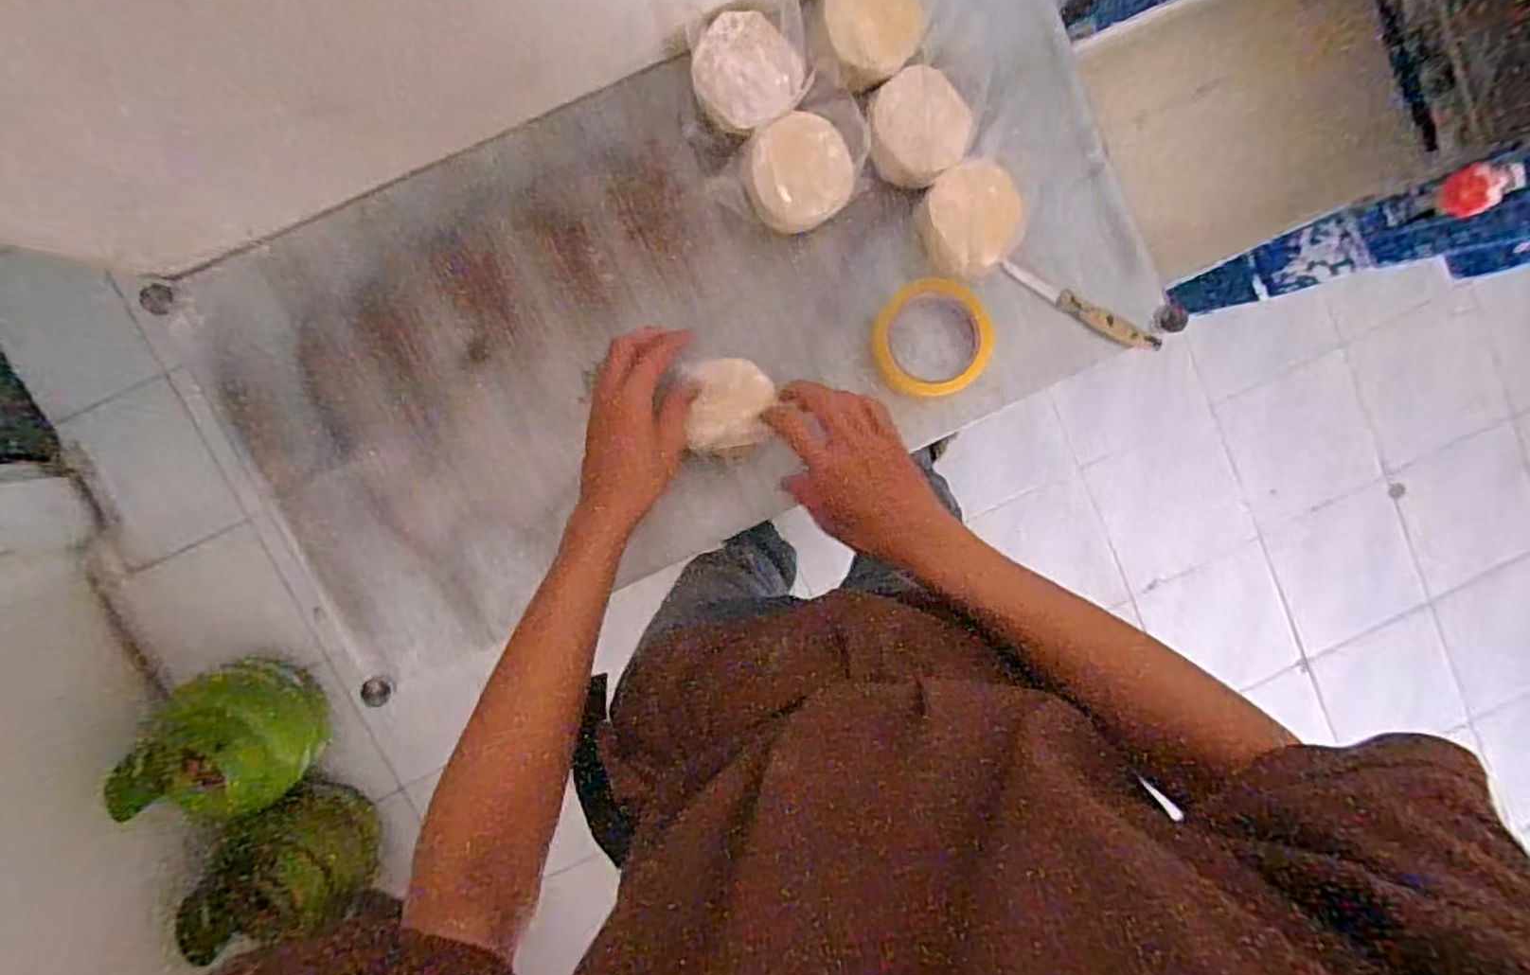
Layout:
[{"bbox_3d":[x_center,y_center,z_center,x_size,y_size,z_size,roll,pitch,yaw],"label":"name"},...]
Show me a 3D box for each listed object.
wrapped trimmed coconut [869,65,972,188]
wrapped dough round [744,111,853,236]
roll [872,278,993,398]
[{"bbox_3d":[0.124,-0.294,0.597,0.079,0.045,0.082,0,96,-4],"label":"wrapped trimmed coconut"},{"bbox_3d":[0.027,-0.259,0.599,0.080,0.042,0.082,0,96,-4],"label":"wrapped dough round"},{"bbox_3d":[0.146,-0.130,0.627,0.098,0.024,0.100,0,96,-4],"label":"roll"}]

